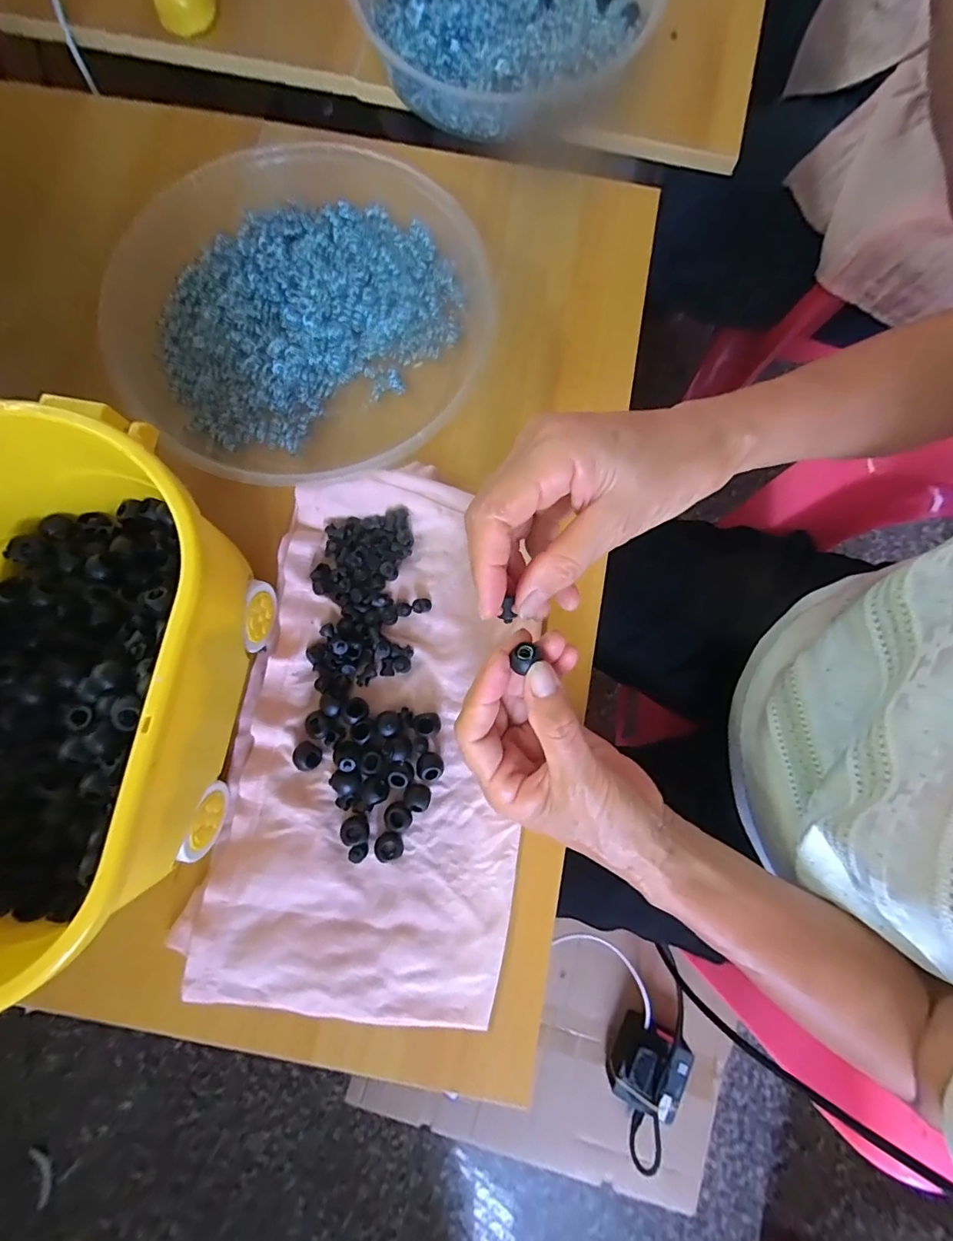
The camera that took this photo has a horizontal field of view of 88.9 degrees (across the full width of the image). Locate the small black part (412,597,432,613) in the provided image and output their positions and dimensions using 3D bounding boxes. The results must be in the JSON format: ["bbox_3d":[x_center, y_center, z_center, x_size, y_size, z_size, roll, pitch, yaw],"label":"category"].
[{"bbox_3d":[-0.033,-0.009,0.291,0.011,0.008,0.009,0,79,-1],"label":"small black part"}]

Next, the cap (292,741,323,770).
[{"bbox_3d":[-0.096,0.076,0.273,0.014,0.007,0.015,0,79,-1],"label":"cap"}]

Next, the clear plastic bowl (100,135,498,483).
[{"bbox_3d":[-0.119,-0.203,0.311,0.234,0.030,0.214,0,79,-1],"label":"clear plastic bowl"}]

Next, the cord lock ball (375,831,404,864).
[{"bbox_3d":[-0.048,0.124,0.269,0.015,0.009,0.016,21,80,3],"label":"cord lock ball"}]

